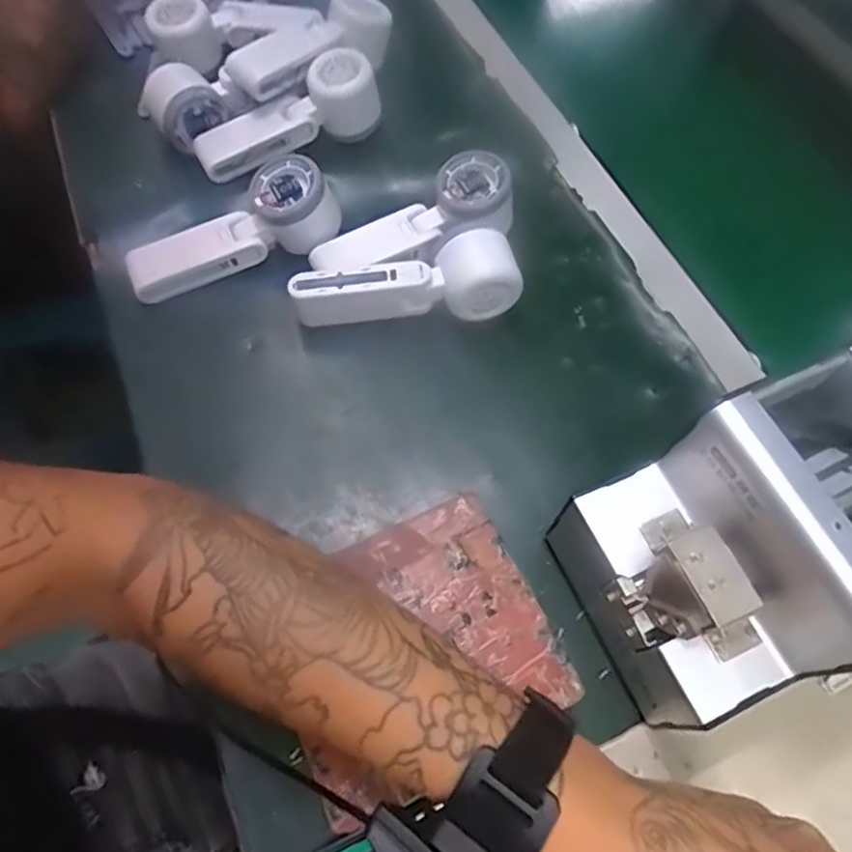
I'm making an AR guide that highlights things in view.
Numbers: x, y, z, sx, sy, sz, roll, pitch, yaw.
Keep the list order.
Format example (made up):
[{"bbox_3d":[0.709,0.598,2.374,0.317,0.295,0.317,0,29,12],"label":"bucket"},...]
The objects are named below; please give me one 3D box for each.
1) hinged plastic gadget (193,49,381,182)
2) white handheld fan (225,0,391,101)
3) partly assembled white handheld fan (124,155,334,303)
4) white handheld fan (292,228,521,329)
[{"bbox_3d":[-0.119,-0.262,0.526,0.160,0.071,0.045,-31,68,-14],"label":"hinged plastic gadget"},{"bbox_3d":[-0.092,-0.329,0.535,0.165,0.051,0.049,-39,71,-20],"label":"white handheld fan"},{"bbox_3d":[-0.149,-0.147,0.476,0.162,0.047,0.044,-25,66,3],"label":"partly assembled white handheld fan"},{"bbox_3d":[-0.016,-0.101,0.460,0.167,0.044,0.056,-13,65,-6],"label":"white handheld fan"}]

